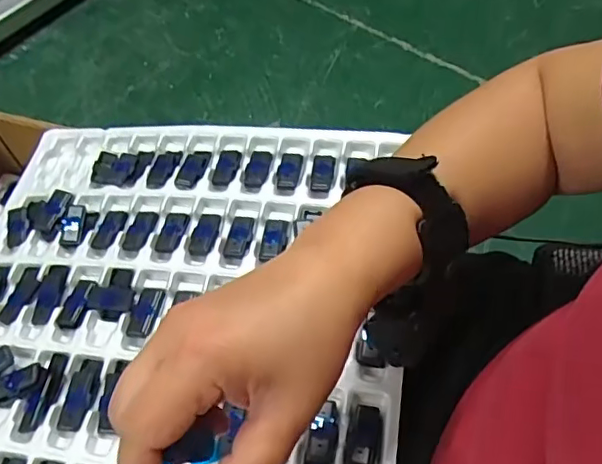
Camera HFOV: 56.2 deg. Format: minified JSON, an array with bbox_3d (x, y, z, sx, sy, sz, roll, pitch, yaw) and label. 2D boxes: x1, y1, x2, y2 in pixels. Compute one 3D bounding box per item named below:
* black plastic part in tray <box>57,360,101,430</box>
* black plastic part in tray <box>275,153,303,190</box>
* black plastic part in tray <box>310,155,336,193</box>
[{"bbox_3d":[-0.148,0.109,0.381,0.022,0.007,0.048,7,57,8],"label":"black plastic part in tray"},{"bbox_3d":[-0.011,-0.050,0.466,0.018,0.008,0.042,8,58,9],"label":"black plastic part in tray"},{"bbox_3d":[0.018,-0.050,0.459,0.017,0.013,0.043,5,57,7],"label":"black plastic part in tray"}]

